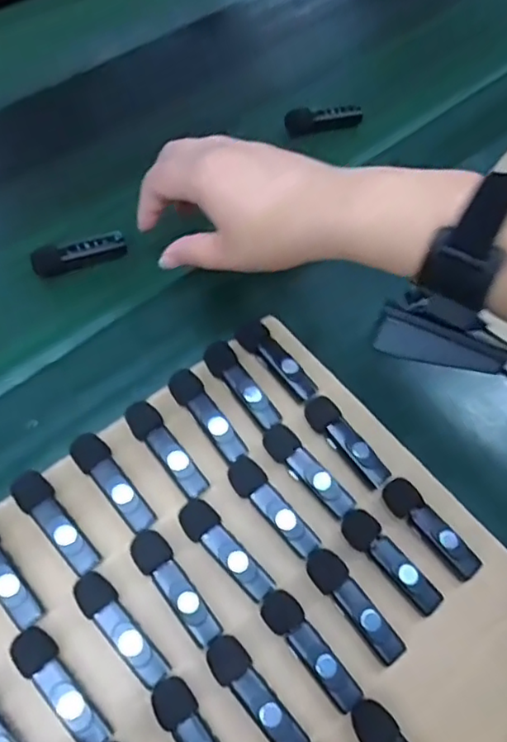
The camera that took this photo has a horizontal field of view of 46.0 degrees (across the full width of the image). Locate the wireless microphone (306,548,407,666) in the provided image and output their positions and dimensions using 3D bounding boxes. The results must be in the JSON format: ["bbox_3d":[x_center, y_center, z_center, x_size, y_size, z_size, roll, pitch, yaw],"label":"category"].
[{"bbox_3d":[0.053,0.125,0.319,0.018,0.014,0.065,-31,67,-19],"label":"wireless microphone"}]

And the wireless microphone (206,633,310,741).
[{"bbox_3d":[0.001,0.162,0.297,0.019,0.016,0.064,-33,67,-20],"label":"wireless microphone"}]

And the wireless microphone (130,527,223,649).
[{"bbox_3d":[-0.042,0.115,0.317,0.019,0.018,0.065,-31,67,-19],"label":"wireless microphone"}]

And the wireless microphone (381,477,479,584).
[{"bbox_3d":[0.100,0.089,0.340,0.019,0.013,0.064,-38,69,-22],"label":"wireless microphone"}]

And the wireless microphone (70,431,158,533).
[{"bbox_3d":[-0.080,0.062,0.336,0.019,0.010,0.065,-32,67,-20],"label":"wireless microphone"}]

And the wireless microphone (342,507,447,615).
[{"bbox_3d":[0.075,0.105,0.330,0.018,0.014,0.065,-39,69,-22],"label":"wireless microphone"}]

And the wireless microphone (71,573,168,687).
[{"bbox_3d":[-0.068,0.132,0.306,0.019,0.014,0.064,-34,68,-21],"label":"wireless microphone"}]

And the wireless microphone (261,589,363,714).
[{"bbox_3d":[0.029,0.143,0.307,0.018,0.012,0.065,-34,68,-20],"label":"wireless microphone"}]

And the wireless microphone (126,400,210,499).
[{"bbox_3d":[-0.051,0.045,0.346,0.018,0.011,0.065,-31,67,-19],"label":"wireless microphone"}]

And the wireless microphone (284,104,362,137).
[{"bbox_3d":[0.059,-0.214,0.510,0.067,0.018,0.015,-12,62,-10],"label":"wireless microphone"}]

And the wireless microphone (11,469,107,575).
[{"bbox_3d":[-0.107,0.082,0.325,0.019,0.012,0.064,-38,69,-22],"label":"wireless microphone"}]

